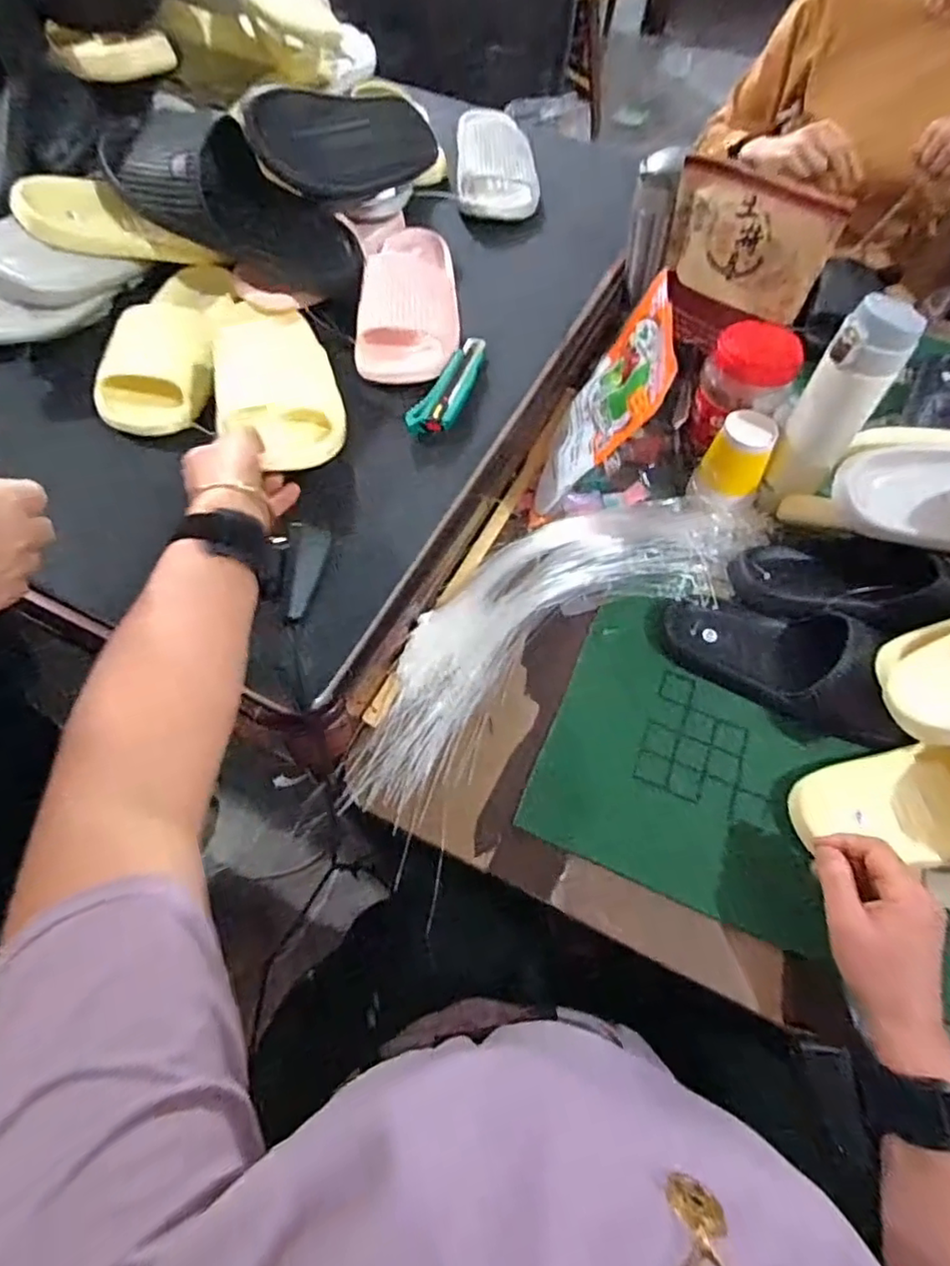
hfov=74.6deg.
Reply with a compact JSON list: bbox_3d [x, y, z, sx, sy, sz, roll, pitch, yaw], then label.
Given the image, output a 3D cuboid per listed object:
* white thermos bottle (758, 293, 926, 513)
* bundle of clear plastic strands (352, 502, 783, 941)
[{"bbox_3d":[0.344,-0.211,0.609,0.067,0.207,0.057,31,63,15],"label":"white thermos bottle"},{"bbox_3d":[0.079,-0.016,0.607,0.189,0.027,0.496,40,66,19],"label":"bundle of clear plastic strands"}]

